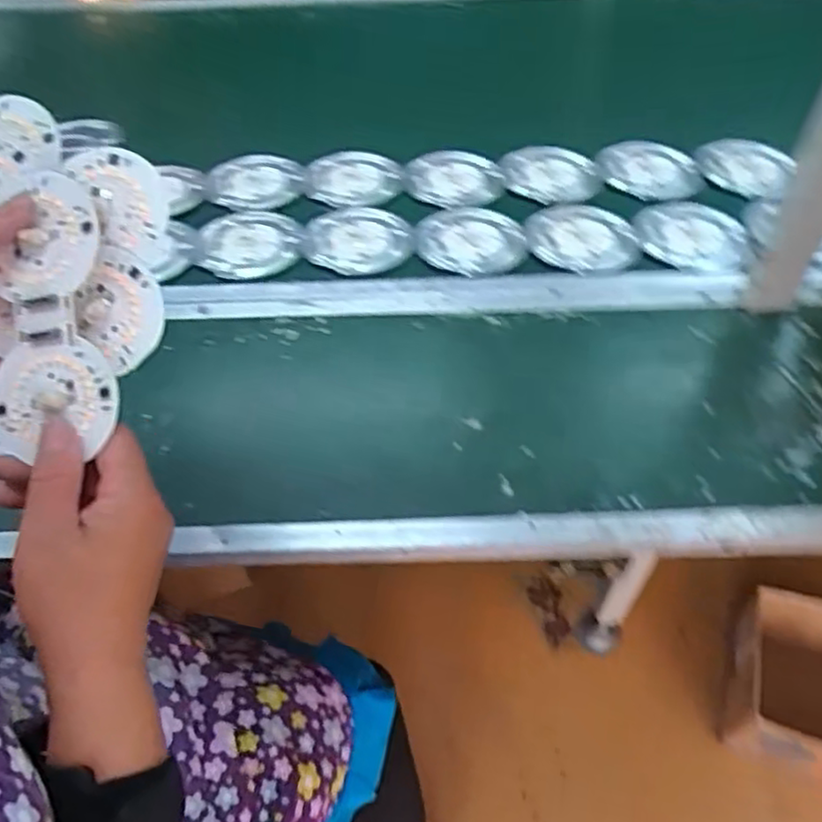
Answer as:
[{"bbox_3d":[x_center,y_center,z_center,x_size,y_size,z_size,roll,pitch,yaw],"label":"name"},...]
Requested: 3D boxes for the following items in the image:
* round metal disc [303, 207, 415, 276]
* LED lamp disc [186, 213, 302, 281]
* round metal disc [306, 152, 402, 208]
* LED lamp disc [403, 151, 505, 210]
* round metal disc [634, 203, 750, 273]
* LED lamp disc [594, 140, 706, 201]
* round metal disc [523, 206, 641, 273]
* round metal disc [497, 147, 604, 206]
[{"bbox_3d":[-0.053,-0.171,0.698,0.106,0.016,0.106,-2,49,2],"label":"round metal disc"},{"bbox_3d":[-0.164,-0.168,0.689,0.112,0.010,0.099,18,53,17],"label":"LED lamp disc"},{"bbox_3d":[-0.063,-0.256,0.760,0.105,0.013,0.105,-2,49,2],"label":"round metal disc"},{"bbox_3d":[0.047,-0.254,0.753,0.106,0.012,0.094,-4,49,0],"label":"LED lamp disc"},{"bbox_3d":[0.282,-0.175,0.682,0.100,0.012,0.109,-34,56,-24],"label":"round metal disc"},{"bbox_3d":[0.264,-0.265,0.755,0.109,0.015,0.103,-2,49,2],"label":"LED lamp disc"},{"bbox_3d":[0.170,-0.172,0.685,0.109,0.008,0.104,3,50,6],"label":"round metal disc"},{"bbox_3d":[0.155,-0.262,0.762,0.108,0.012,0.108,-2,49,2],"label":"round metal disc"}]

